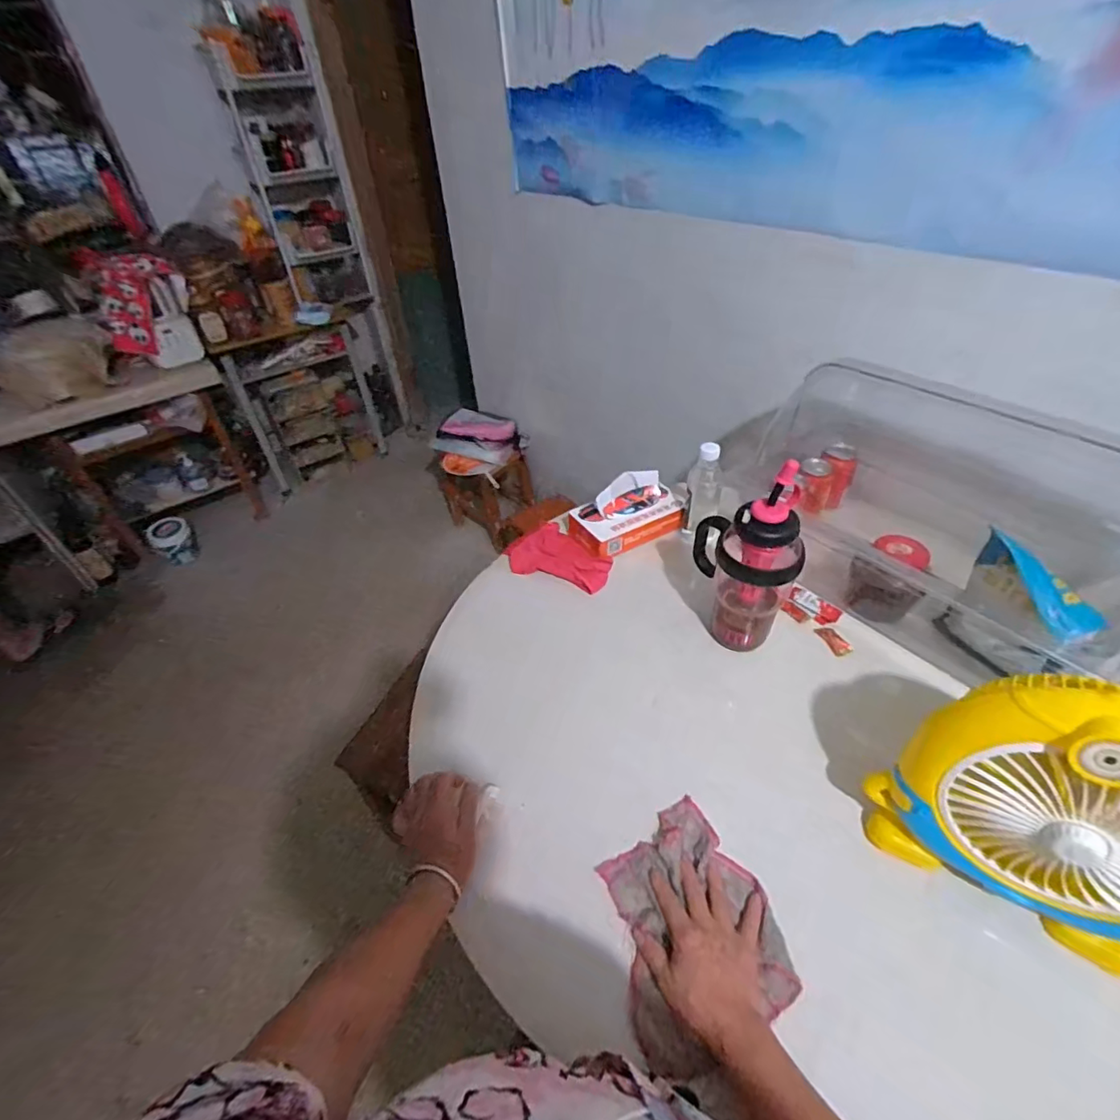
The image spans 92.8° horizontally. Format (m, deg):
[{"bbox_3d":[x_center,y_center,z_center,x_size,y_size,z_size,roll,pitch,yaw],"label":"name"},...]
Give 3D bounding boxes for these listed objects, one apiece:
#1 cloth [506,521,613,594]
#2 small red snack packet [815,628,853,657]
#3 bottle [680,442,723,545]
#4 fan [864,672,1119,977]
[{"bbox_3d":[-0.004,-0.001,0.955,0.185,0.031,0.125,29,52,31],"label":"cloth"},{"bbox_3d":[0.415,0.120,0.809,0.029,0.006,0.057,-15,44,-12],"label":"small red snack packet"},{"bbox_3d":[0.253,-0.110,0.947,0.061,0.178,0.062,11,45,16],"label":"bottle"},{"bbox_3d":[0.459,0.224,0.494,0.252,0.270,0.114,24,49,27],"label":"fan"}]

